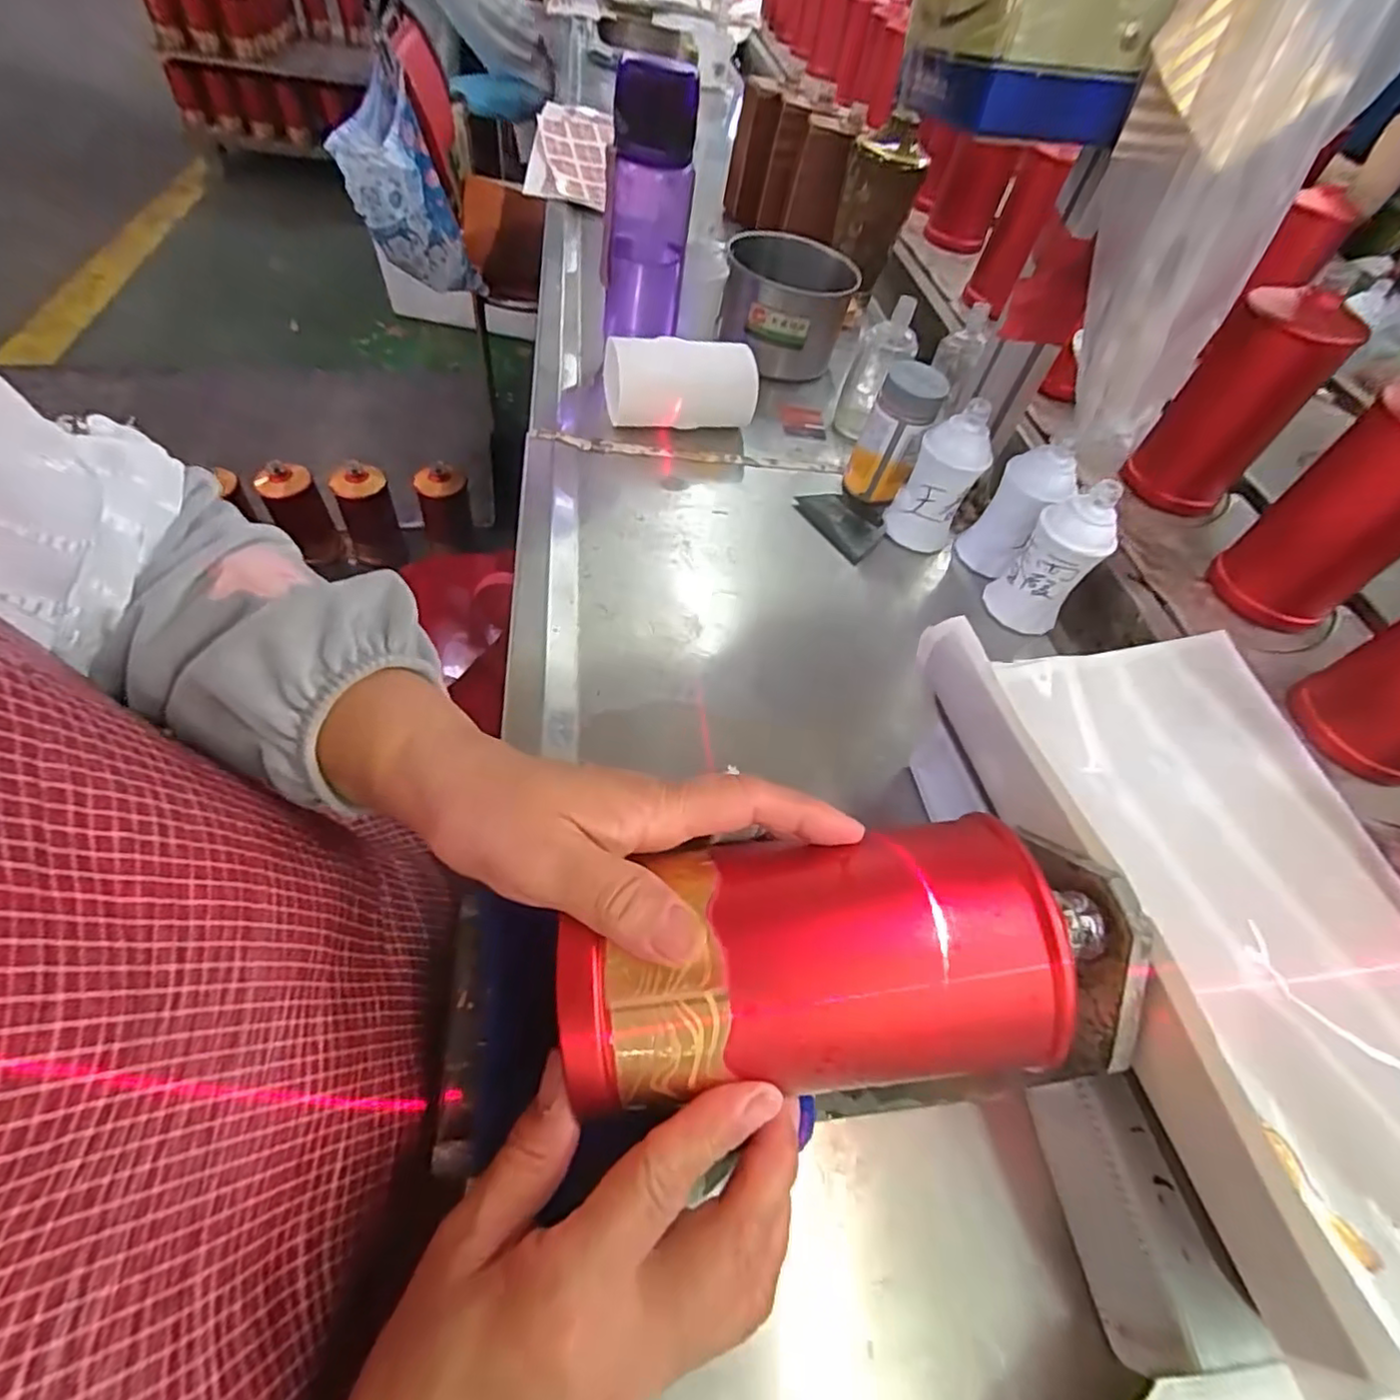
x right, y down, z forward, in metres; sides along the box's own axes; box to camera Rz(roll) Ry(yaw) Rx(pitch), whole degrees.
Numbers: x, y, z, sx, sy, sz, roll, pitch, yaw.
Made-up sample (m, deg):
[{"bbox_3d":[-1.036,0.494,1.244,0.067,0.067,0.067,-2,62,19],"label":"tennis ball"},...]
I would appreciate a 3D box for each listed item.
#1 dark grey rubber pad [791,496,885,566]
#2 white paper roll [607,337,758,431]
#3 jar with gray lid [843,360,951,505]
[{"bbox_3d":[0.126,-0.156,0.560,0.049,0.015,0.078,-30,62,-24],"label":"dark grey rubber pad"},{"bbox_3d":[-0.019,-0.287,0.593,0.139,0.062,0.062,-2,55,-11],"label":"white paper roll"},{"bbox_3d":[0.165,-0.228,0.551,0.056,0.109,0.045,23,54,7],"label":"jar with gray lid"}]

